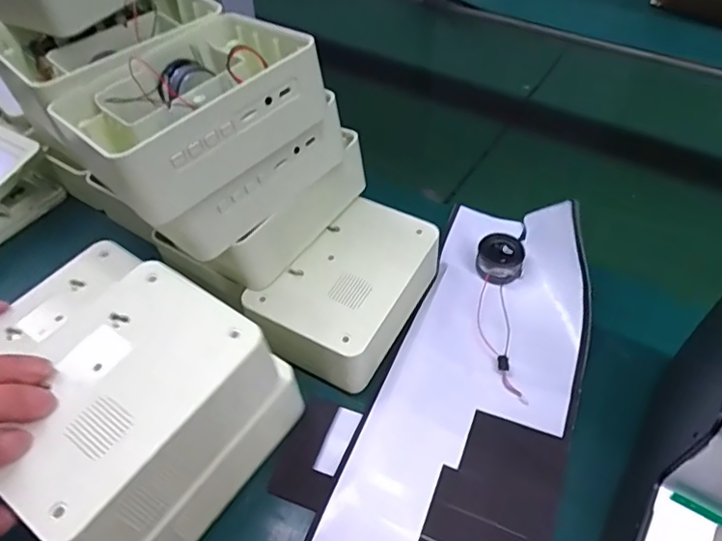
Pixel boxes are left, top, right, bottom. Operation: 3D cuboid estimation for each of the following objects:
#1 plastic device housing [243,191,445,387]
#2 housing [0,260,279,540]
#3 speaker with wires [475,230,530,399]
[{"bbox_3d":[-0.010,0.016,0.429,0.094,0.053,0.150,24,54,21],"label":"plastic device housing"},{"bbox_3d":[-0.128,0.073,0.306,0.109,0.055,0.145,27,55,23],"label":"housing"},{"bbox_3d":[0.112,0.029,0.434,0.039,0.022,0.142,7,50,8],"label":"speaker with wires"}]

